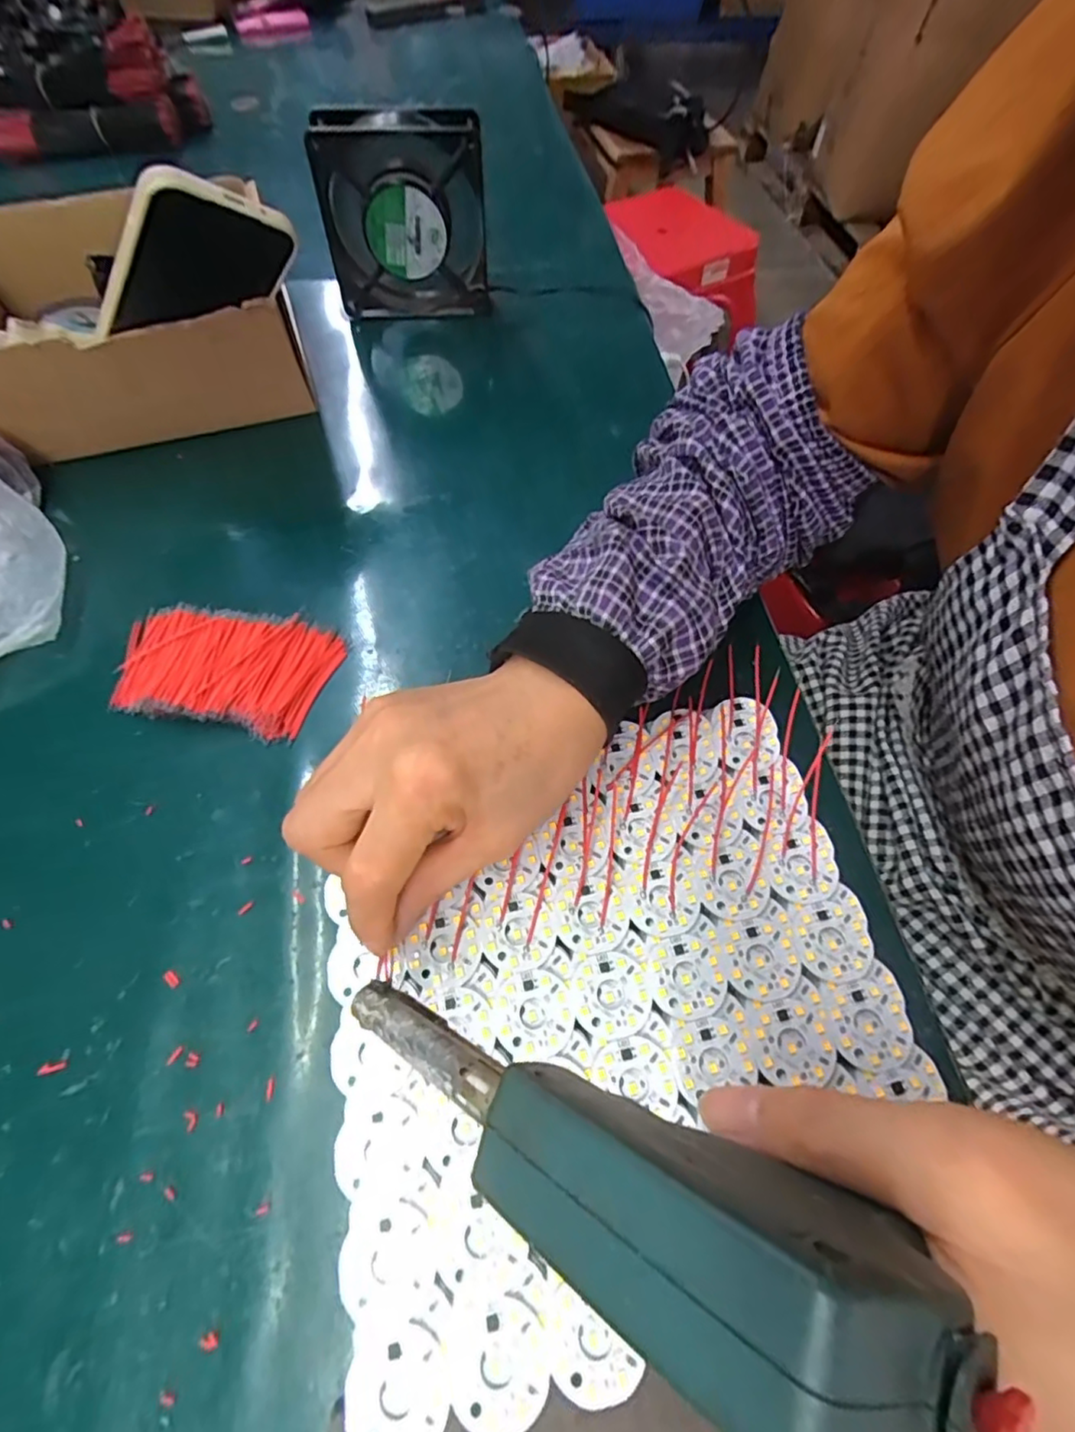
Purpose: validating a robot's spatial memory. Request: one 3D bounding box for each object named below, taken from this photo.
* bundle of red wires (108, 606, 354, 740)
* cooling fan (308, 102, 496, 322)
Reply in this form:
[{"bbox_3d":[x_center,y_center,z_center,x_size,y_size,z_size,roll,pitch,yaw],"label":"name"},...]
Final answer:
[{"bbox_3d":[-0.172,-0.027,0.334,0.114,0.015,0.070,11,60,6],"label":"bundle of red wires"},{"bbox_3d":[-0.102,-0.379,0.466,0.121,0.123,0.033,-9,60,-6],"label":"cooling fan"}]

